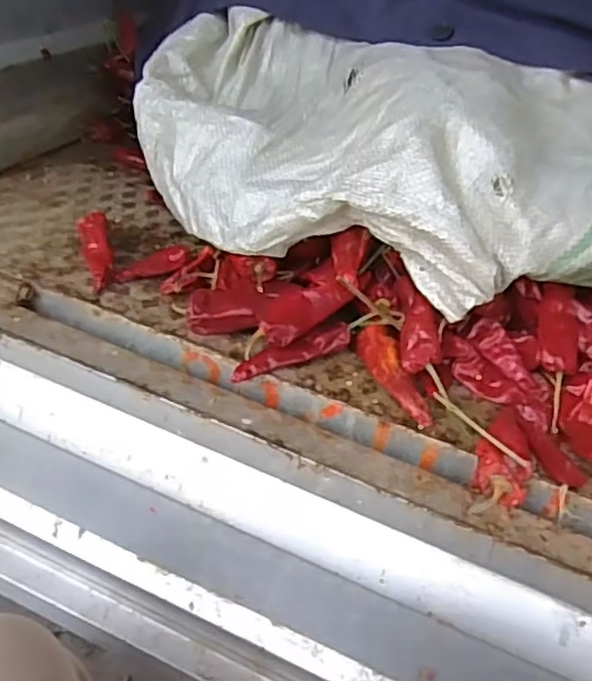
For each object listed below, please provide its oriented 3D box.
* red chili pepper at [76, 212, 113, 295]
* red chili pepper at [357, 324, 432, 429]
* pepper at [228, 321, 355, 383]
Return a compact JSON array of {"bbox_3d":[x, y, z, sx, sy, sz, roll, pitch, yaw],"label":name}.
[{"bbox_3d":[-0.162,-0.075,0.545,0.024,0.023,0.086,-7,40,-16],"label":"red chili pepper"},{"bbox_3d":[0.070,0.023,0.482,0.027,0.015,0.093,-7,40,-16],"label":"red chili pepper"},{"bbox_3d":[-0.002,0.007,0.484,0.095,0.018,0.015,-16,43,-25],"label":"pepper"}]

